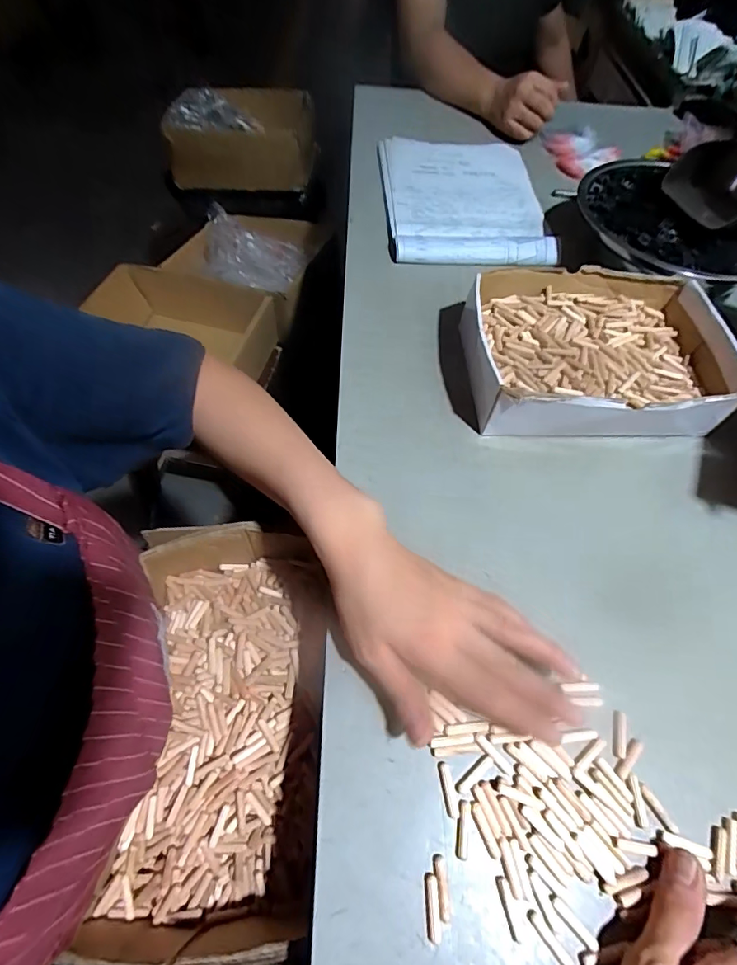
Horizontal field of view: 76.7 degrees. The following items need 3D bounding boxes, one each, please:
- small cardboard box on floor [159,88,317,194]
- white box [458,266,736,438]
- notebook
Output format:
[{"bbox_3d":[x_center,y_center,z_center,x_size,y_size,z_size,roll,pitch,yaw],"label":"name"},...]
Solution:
[{"bbox_3d":[-0.280,-0.799,1.090,0.313,0.122,0.216,5,58,0],"label":"small cardboard box on floor"},{"bbox_3d":[0.229,-0.134,0.478,0.243,0.068,0.195,3,58,-1],"label":"white box"},{"bbox_3d":[0.133,-0.401,0.658,0.218,0.021,0.290,0,58,-3],"label":"notebook"}]

